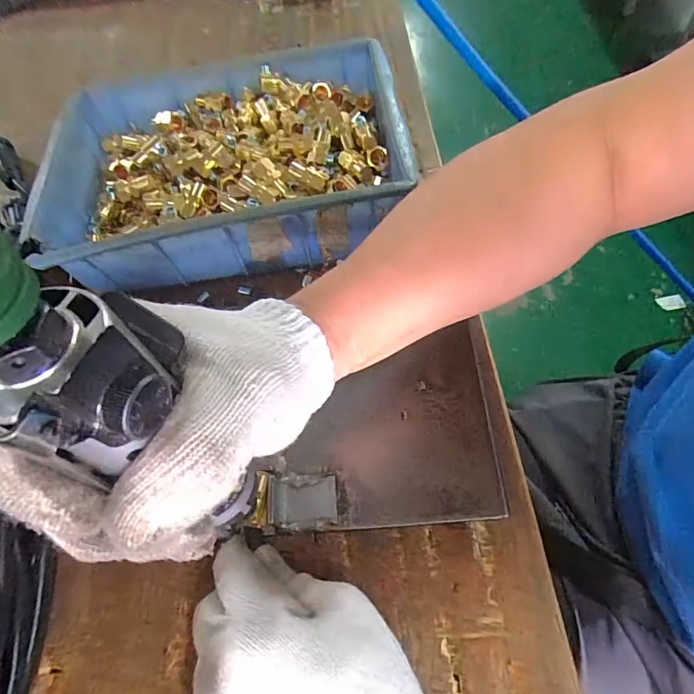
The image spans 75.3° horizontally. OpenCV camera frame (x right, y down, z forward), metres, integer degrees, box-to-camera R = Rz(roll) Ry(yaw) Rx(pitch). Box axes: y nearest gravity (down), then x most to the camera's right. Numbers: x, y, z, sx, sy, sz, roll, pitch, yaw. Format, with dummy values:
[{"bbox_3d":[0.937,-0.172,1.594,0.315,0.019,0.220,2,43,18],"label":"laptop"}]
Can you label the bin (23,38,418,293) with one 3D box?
[{"bbox_3d":[-0.103,-0.164,0.406,0.297,0.090,0.213,-10,59,0],"label":"bin"}]

